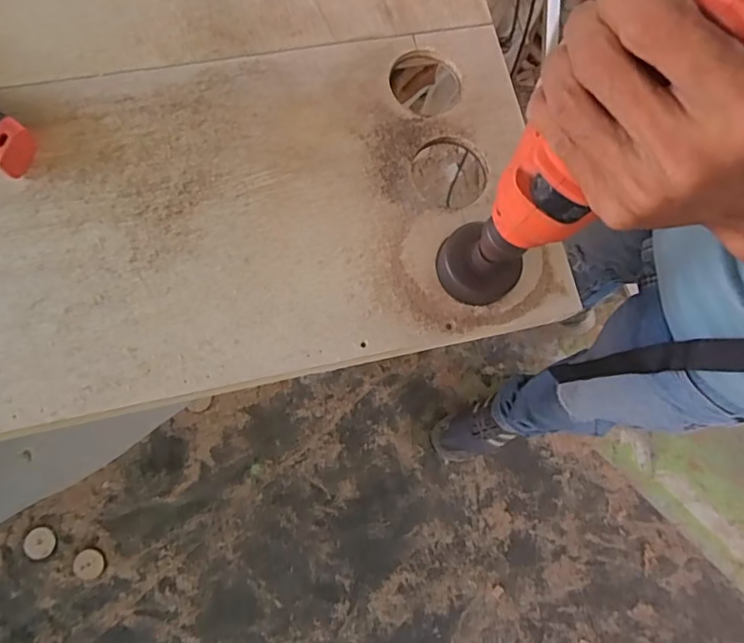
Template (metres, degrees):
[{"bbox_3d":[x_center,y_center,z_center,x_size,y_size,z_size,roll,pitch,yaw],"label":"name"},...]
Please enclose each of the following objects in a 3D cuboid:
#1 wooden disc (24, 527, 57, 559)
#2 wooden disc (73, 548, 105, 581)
[{"bbox_3d":[-0.655,0.438,1.078,0.058,0.006,0.057,1,75,-4],"label":"wooden disc"},{"bbox_3d":[-0.557,0.478,1.074,0.057,0.004,0.057,1,75,-4],"label":"wooden disc"}]

